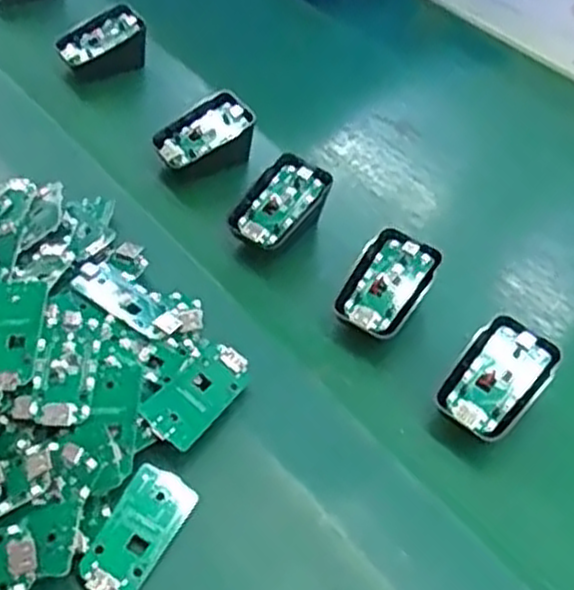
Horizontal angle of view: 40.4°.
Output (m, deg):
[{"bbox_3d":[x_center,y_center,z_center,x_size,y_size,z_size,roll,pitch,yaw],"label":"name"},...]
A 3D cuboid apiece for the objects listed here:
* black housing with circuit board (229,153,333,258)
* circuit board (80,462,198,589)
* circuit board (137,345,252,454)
[{"bbox_3d":[-0.005,-0.058,0.515,0.034,0.044,0.073,36,54,23],"label":"black housing with circuit board"},{"bbox_3d":[-0.069,0.111,0.364,0.031,0.007,0.062,22,50,13],"label":"circuit board"},{"bbox_3d":[-0.046,0.052,0.407,0.031,0.005,0.063,41,54,11],"label":"circuit board"}]

